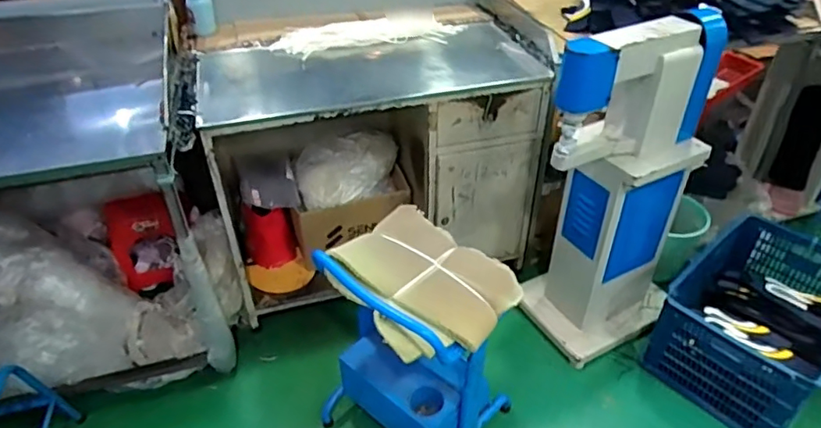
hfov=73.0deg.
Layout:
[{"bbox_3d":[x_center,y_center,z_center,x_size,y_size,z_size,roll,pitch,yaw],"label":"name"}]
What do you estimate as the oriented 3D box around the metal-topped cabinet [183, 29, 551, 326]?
[{"bbox_3d":[-0.132,-0.188,1.897,1.003,0.666,0.624,-9,39,-11],"label":"metal-topped cabinet"}]

